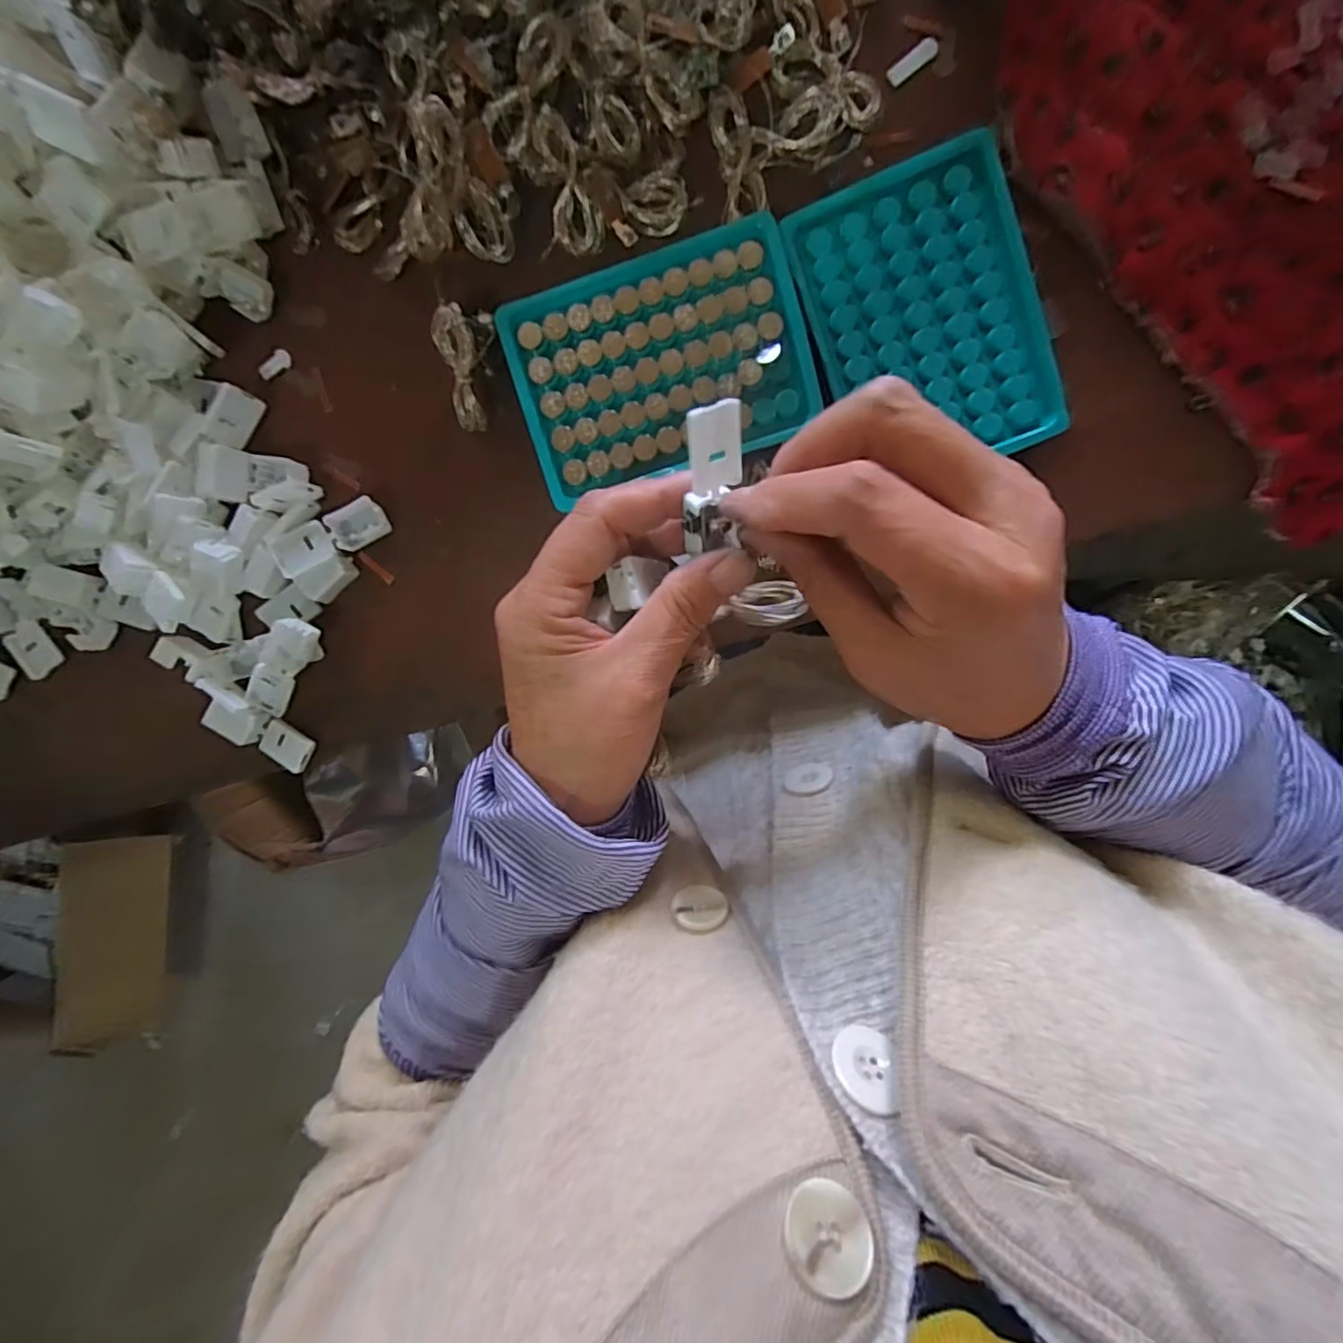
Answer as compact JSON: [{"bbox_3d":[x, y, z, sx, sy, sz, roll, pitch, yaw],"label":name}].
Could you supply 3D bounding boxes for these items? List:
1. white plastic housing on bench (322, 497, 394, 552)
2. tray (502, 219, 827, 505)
[{"bbox_3d":[-0.159,-0.075,0.306,0.028,0.010,0.021,-24,96,6],"label":"white plastic housing on bench"},{"bbox_3d":[-0.005,-0.142,0.281,0.132,0.011,0.092,-16,97,5],"label":"tray"}]

